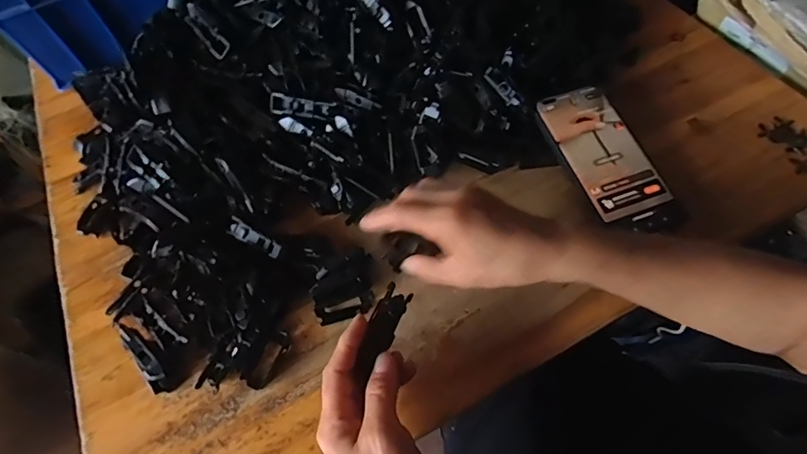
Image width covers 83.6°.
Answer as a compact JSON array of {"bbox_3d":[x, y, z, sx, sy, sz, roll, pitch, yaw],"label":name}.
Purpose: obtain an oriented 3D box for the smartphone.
[{"bbox_3d":[0.188,-0.067,0.422,0.076,0.006,0.155,-17,67,-9],"label":"smartphone"}]

